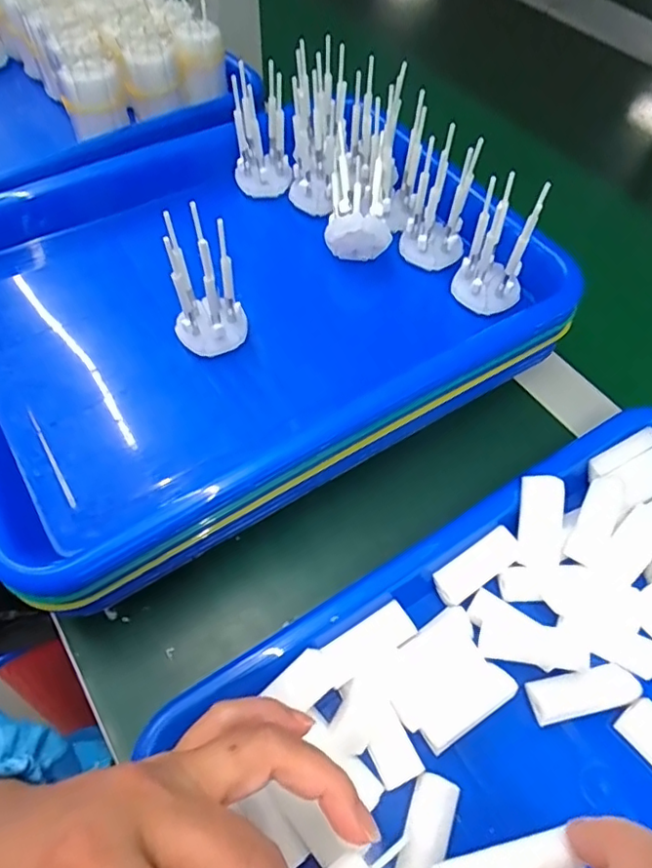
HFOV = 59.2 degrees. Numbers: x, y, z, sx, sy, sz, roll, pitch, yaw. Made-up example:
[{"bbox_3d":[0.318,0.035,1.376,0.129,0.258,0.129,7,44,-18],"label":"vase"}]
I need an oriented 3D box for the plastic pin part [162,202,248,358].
[{"bbox_3d":[-0.062,-0.077,0.295,0.036,0.077,0.032,-13,58,-11],"label":"plastic pin part"}]

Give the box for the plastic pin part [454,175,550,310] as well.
[{"bbox_3d":[0.096,-0.103,0.317,0.037,0.065,0.033,17,57,8],"label":"plastic pin part"}]

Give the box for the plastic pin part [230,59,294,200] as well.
[{"bbox_3d":[-0.041,-0.193,0.371,0.035,0.070,0.029,0,57,-2],"label":"plastic pin part"}]

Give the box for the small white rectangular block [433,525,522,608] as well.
[{"bbox_3d":[0.076,0.065,0.284,0.048,0.009,0.018,-29,62,-20],"label":"small white rectangular block"}]

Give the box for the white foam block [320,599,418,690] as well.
[{"bbox_3d":[0.020,0.096,0.264,0.046,0.007,0.018,-28,62,-19],"label":"white foam block"}]

